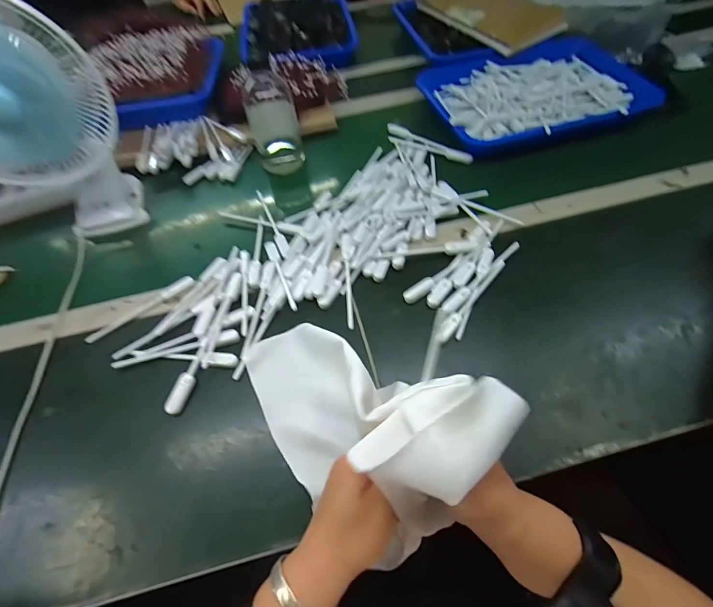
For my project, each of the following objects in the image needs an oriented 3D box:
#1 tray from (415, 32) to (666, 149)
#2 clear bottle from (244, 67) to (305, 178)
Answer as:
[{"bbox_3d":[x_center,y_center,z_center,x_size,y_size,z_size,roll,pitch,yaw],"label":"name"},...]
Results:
[{"bbox_3d":[0.336,-0.395,0.695,0.402,0.036,0.308,-12,56,-4],"label":"tray"},{"bbox_3d":[-0.140,-0.303,0.625,0.077,0.157,0.071,-20,57,-9],"label":"clear bottle"}]

